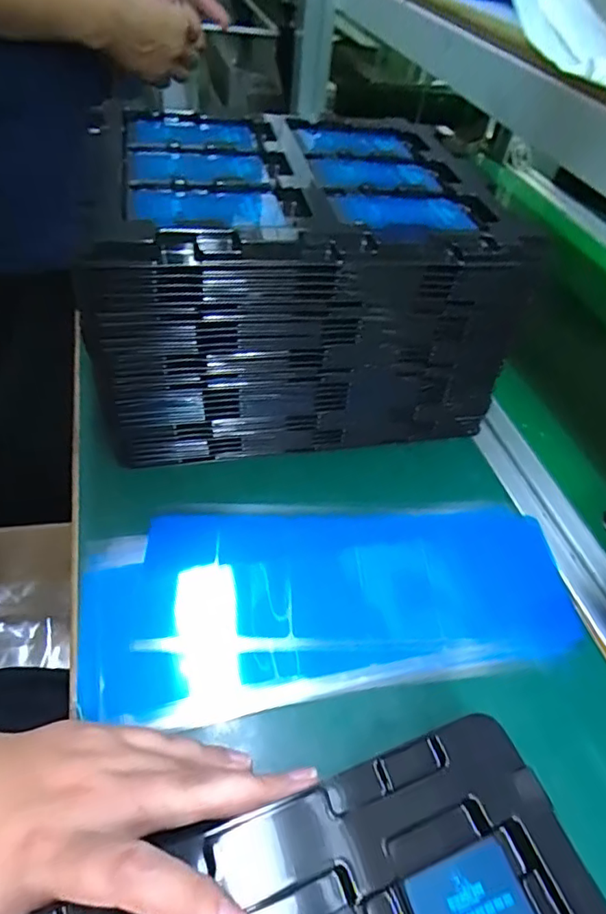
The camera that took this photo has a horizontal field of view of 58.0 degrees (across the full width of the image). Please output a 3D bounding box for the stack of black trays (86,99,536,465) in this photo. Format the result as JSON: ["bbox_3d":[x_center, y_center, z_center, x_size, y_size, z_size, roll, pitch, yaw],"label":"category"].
[{"bbox_3d":[-0.013,-0.140,0.420,0.267,0.163,0.223,-6,49,-13],"label":"stack of black trays"}]

